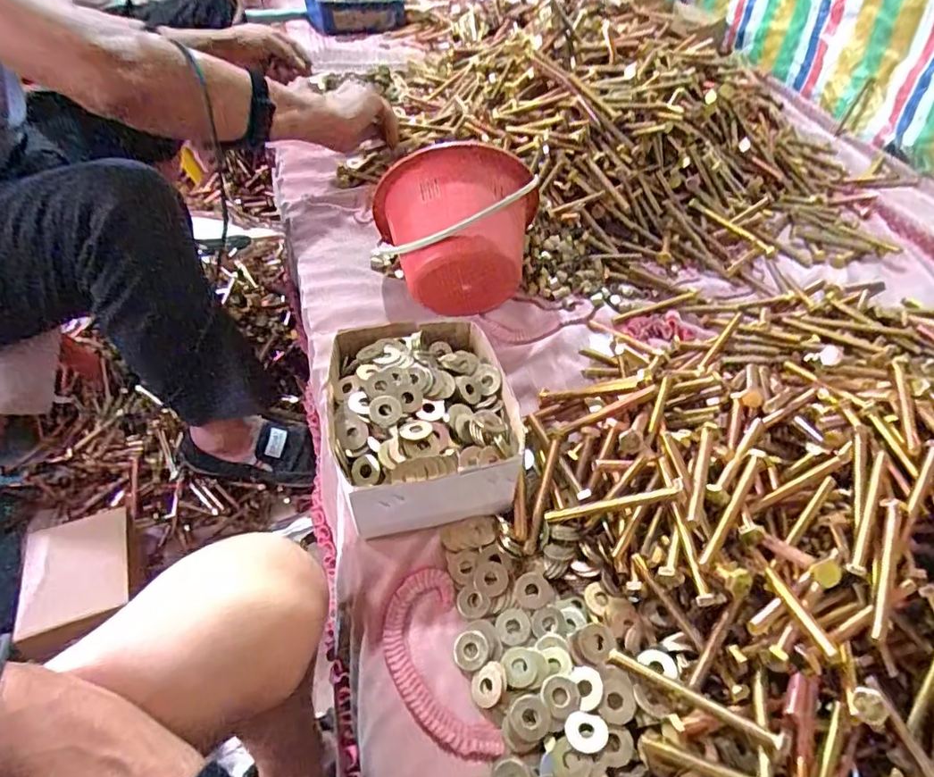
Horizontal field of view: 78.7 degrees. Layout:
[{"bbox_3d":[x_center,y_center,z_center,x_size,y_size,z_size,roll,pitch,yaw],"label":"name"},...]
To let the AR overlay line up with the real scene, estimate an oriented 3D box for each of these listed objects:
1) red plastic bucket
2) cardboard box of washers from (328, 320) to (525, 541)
[{"bbox_3d":[-0.012,-0.161,0.599,0.168,0.156,0.122,3,48,-2],"label":"red plastic bucket"},{"bbox_3d":[-0.037,0.026,0.482,0.145,0.075,0.172,-7,49,-11],"label":"cardboard box of washers"}]

